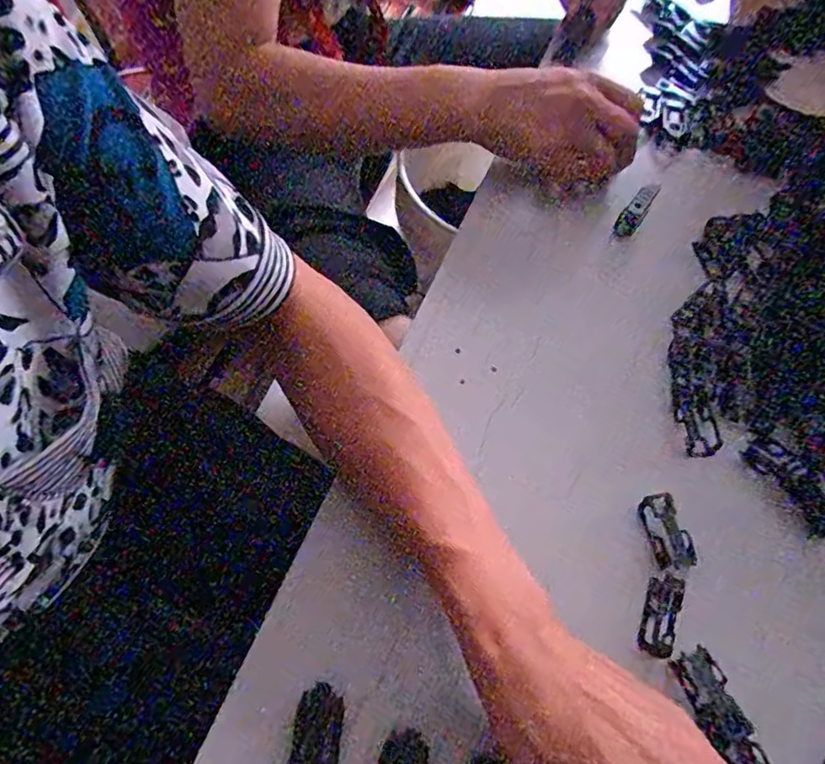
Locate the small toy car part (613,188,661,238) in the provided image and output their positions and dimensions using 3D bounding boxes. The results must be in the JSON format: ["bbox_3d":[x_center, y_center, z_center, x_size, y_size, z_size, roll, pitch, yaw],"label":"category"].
[{"bbox_3d":[0.172,-0.131,0.426,0.017,0.006,0.043,36,99,15],"label":"small toy car part"}]

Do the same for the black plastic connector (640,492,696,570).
[{"bbox_3d":[0.145,0.084,0.312,0.020,0.015,0.040,-8,64,-5],"label":"black plastic connector"}]

